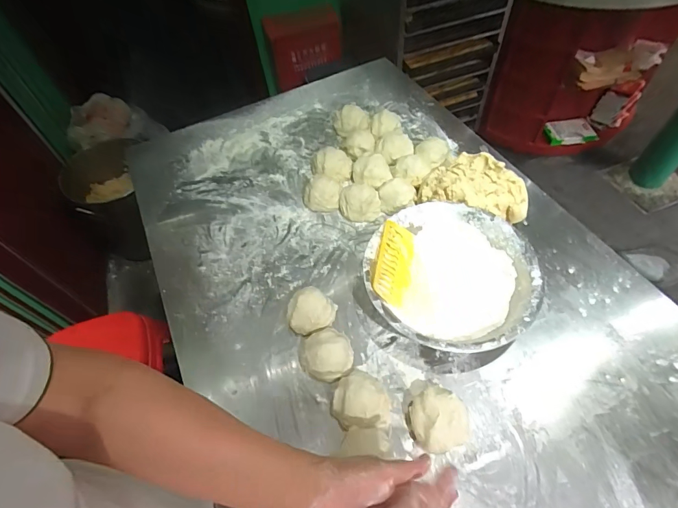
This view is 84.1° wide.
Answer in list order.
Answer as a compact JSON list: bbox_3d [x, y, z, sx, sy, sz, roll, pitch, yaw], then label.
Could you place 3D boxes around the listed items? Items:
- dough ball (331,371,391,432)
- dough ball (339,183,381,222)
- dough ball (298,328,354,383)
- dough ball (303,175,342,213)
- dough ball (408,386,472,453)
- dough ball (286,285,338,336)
[{"bbox_3d":[0.030,0.217,0.562,0.082,0.059,0.084,-2,56,4],"label":"dough ball"},{"bbox_3d":[0.043,-0.109,0.787,0.083,0.050,0.076,-8,55,0],"label":"dough ball"},{"bbox_3d":[-0.020,0.162,0.607,0.081,0.056,0.077,-2,56,4],"label":"dough ball"},{"bbox_3d":[-0.035,-0.132,0.809,0.082,0.053,0.076,2,56,6],"label":"dough ball"},{"bbox_3d":[0.145,0.238,0.543,0.079,0.052,0.080,-2,56,4],"label":"dough ball"},{"bbox_3d":[-0.048,0.099,0.648,0.072,0.068,0.073,-2,56,4],"label":"dough ball"}]

